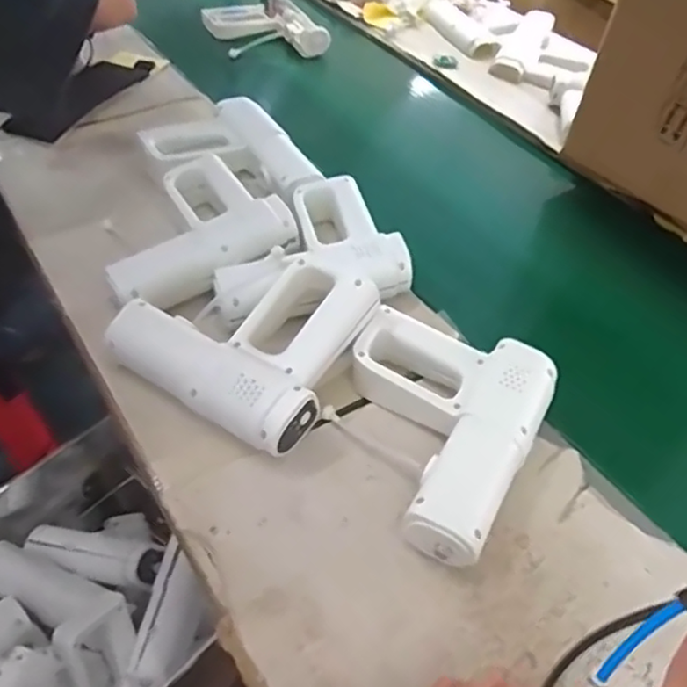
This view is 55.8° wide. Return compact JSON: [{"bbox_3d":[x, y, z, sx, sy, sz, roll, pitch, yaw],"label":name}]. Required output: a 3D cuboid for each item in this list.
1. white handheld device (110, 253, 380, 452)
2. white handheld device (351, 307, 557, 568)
[{"bbox_3d":[-0.097,-0.007,0.626,0.211,0.070,0.176,23,64,21],"label":"white handheld device"},{"bbox_3d":[0.073,0.073,0.588,0.184,0.067,0.215,24,49,18],"label":"white handheld device"}]

